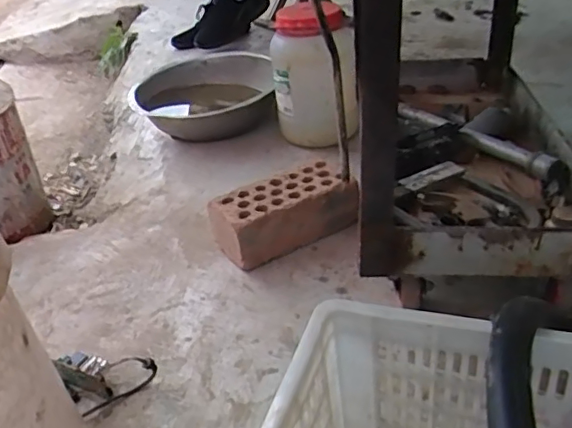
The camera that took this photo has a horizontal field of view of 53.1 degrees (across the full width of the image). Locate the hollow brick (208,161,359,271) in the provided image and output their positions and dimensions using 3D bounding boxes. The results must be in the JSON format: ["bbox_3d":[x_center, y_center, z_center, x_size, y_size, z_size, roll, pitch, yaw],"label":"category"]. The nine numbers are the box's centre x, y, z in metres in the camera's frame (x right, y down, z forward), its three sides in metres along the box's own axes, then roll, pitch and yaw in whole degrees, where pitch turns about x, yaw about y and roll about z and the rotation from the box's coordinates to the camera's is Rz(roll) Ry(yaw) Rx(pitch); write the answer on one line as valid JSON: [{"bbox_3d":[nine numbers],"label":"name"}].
[{"bbox_3d":[0.000,-0.003,0.960,0.233,0.089,0.102,-19,36,-25],"label":"hollow brick"}]

